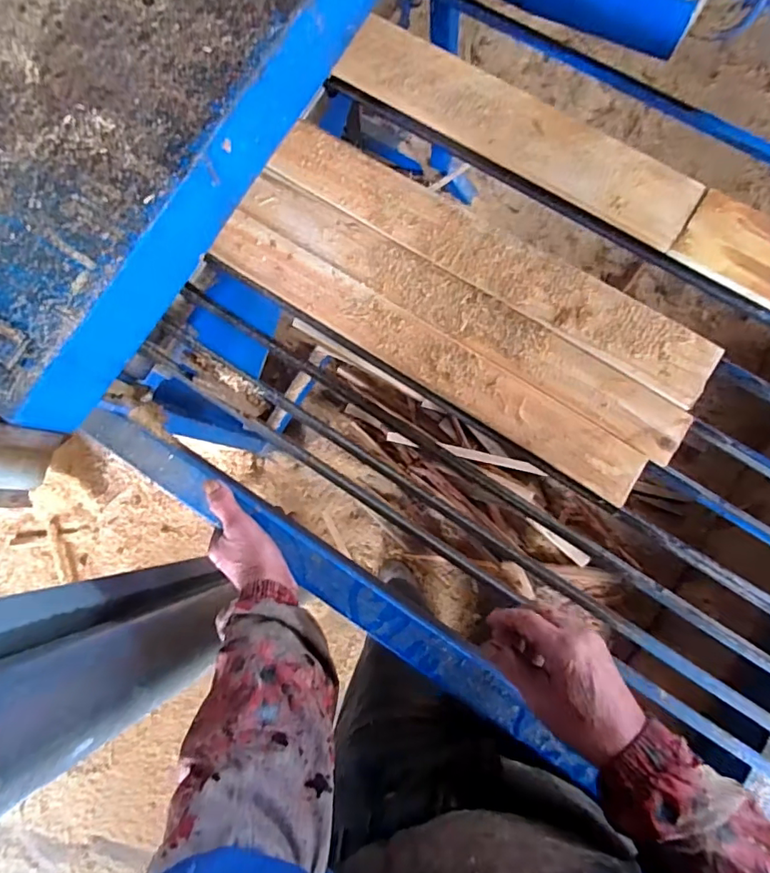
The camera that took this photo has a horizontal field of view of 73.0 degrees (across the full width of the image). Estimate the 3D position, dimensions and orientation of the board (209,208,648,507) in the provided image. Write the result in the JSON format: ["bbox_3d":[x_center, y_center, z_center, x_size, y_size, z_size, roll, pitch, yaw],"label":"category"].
[{"bbox_3d":[0.034,-0.088,0.507,0.464,0.013,0.055,32,88,9],"label":"board"}]

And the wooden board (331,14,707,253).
[{"bbox_3d":[0.131,-0.313,0.526,0.380,0.018,0.077,32,87,9],"label":"wooden board"}]

